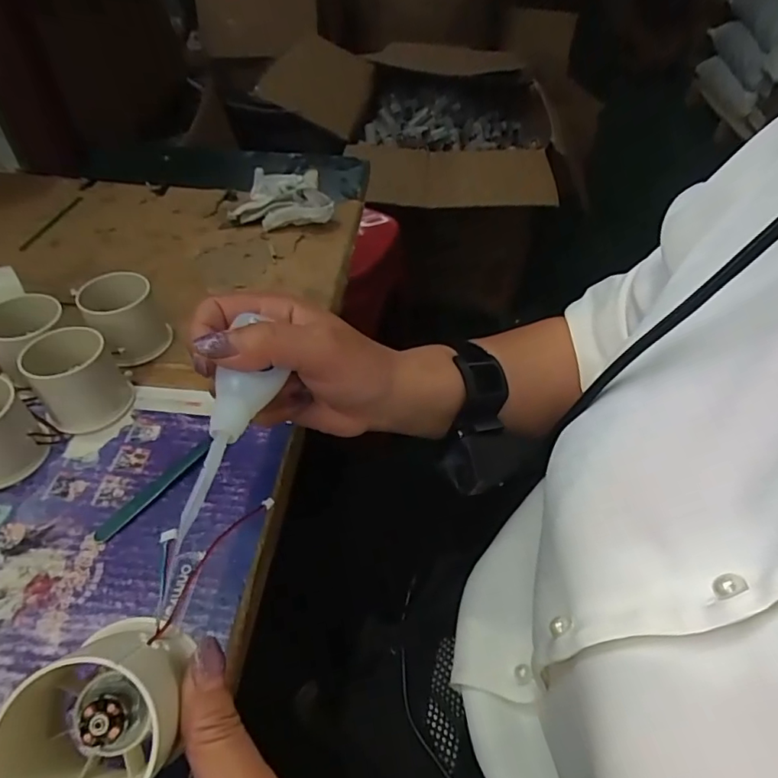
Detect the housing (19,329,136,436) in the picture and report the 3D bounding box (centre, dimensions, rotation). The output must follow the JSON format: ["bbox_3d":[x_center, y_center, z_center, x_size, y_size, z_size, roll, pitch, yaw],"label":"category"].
[{"bbox_3d":[-0.212,-0.007,0.356,0.054,0.049,0.053,-28,55,-26],"label":"housing"}]

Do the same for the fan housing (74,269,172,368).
[{"bbox_3d":[-0.201,-0.052,0.402,0.051,0.052,0.052,-20,52,-21],"label":"fan housing"}]

